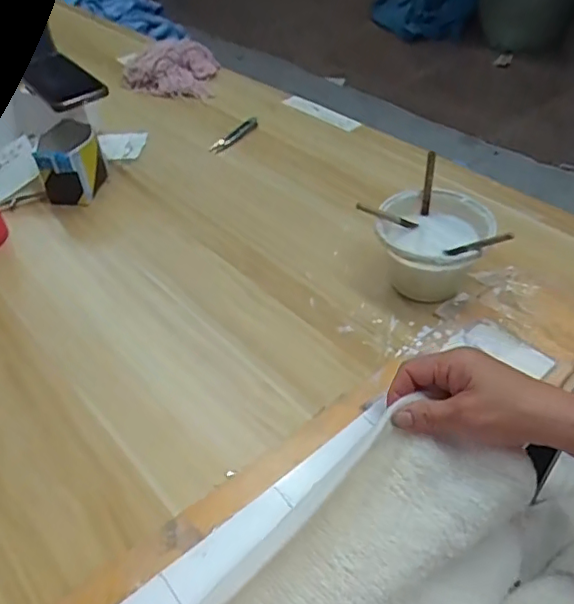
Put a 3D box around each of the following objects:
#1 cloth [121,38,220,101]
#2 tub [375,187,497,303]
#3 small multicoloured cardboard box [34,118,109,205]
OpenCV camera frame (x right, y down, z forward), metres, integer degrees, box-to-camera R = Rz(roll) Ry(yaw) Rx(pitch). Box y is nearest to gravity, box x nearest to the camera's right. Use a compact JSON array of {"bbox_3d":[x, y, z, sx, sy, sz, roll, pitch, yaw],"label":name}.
[{"bbox_3d":[-0.202,-0.398,0.958,0.157,0.049,0.121,4,46,8],"label":"cloth"},{"bbox_3d":[0.146,-0.054,0.572,0.105,0.082,0.103,-2,45,2],"label":"tub"},{"bbox_3d":[-0.273,-0.172,0.718,0.062,0.073,0.077,4,46,8],"label":"small multicoloured cardboard box"}]

